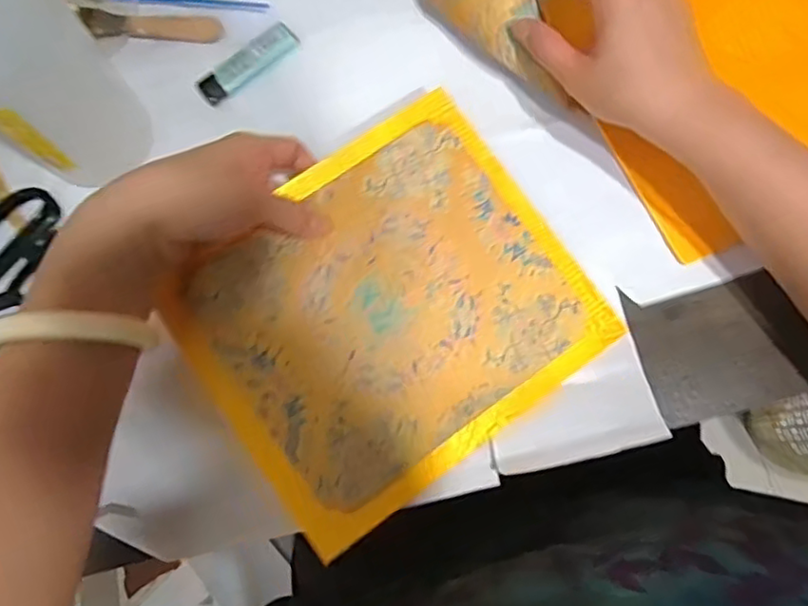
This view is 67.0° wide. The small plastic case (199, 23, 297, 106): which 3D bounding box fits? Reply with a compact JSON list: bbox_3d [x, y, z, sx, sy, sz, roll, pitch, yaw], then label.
[{"bbox_3d":[-0.113,-0.174,0.442,0.078,0.010,0.022,-39,78,-9],"label":"small plastic case"}]

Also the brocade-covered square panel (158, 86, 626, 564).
[{"bbox_3d":[-0.011,0.004,0.380,0.228,0.006,0.195,-36,85,-8],"label":"brocade-covered square panel"}]

